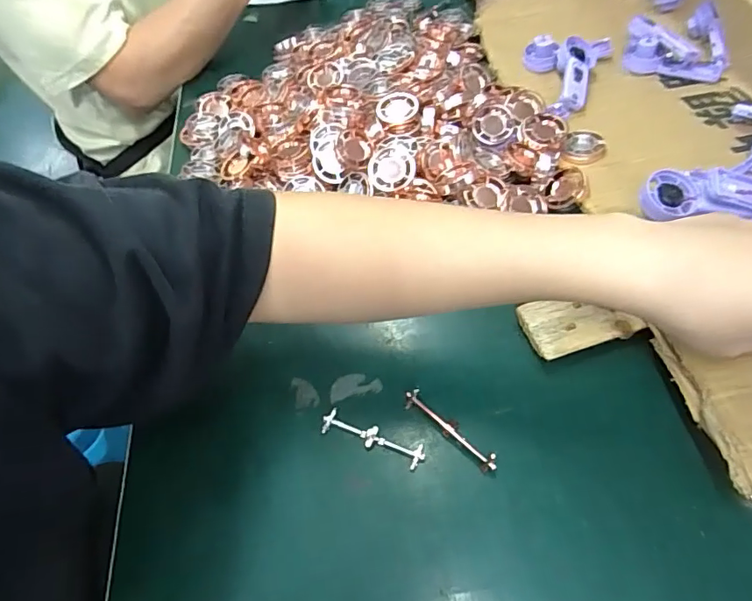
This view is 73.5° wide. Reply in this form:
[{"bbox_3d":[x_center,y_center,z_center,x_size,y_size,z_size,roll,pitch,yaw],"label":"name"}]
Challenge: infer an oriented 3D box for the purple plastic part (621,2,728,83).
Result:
[{"bbox_3d":[0.318,-0.274,0.535,0.096,0.037,0.091,15,56,16],"label":"purple plastic part"}]

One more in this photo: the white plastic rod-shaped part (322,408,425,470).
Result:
[{"bbox_3d":[-0.003,0.091,0.334,0.071,0.004,0.016,17,57,17],"label":"white plastic rod-shaped part"}]

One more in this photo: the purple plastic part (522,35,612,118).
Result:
[{"bbox_3d":[0.191,-0.241,0.525,0.082,0.034,0.144,17,57,17],"label":"purple plastic part"}]

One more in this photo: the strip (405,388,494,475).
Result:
[{"bbox_3d":[0.049,0.082,0.328,0.071,0.011,0.015,35,64,27],"label":"strip"}]

